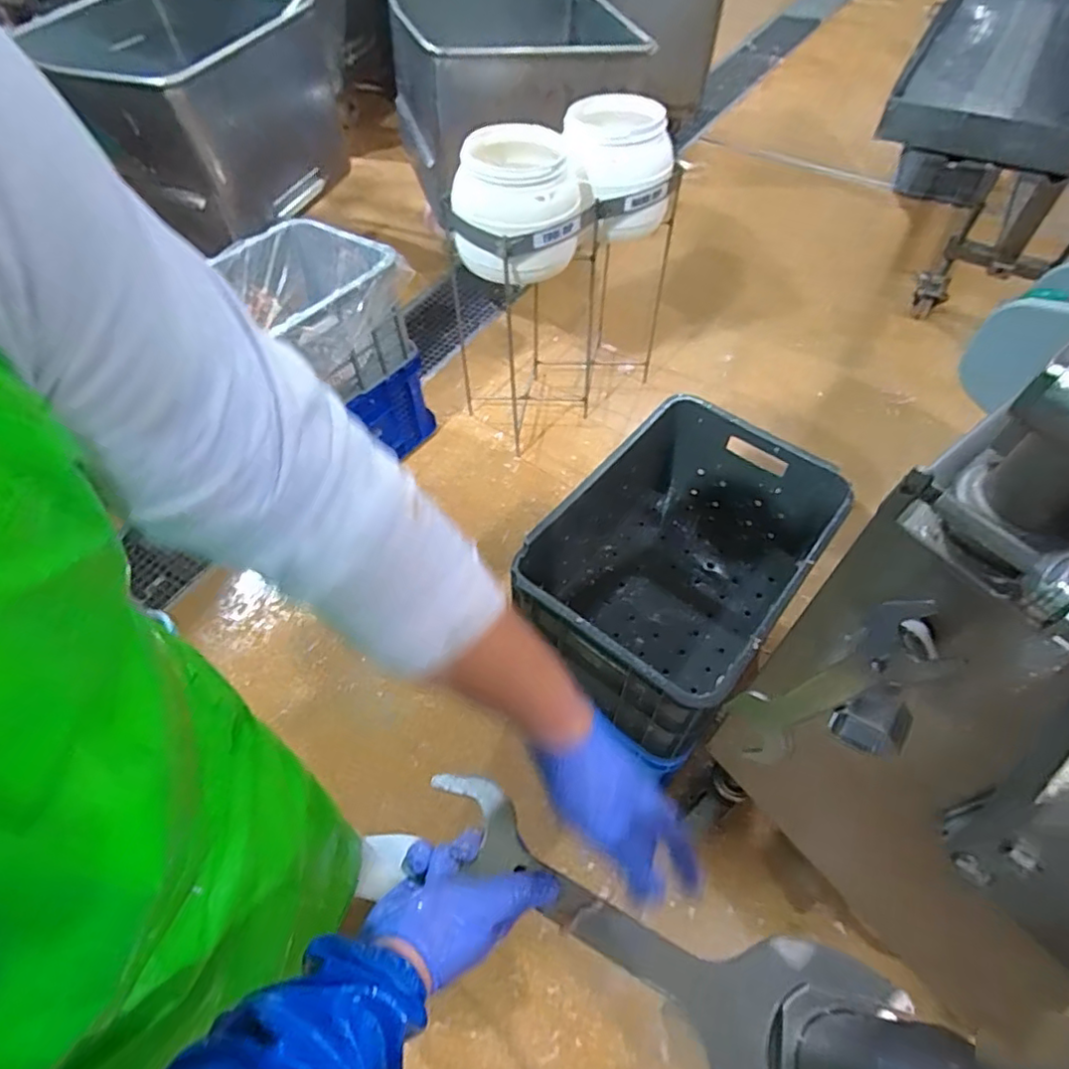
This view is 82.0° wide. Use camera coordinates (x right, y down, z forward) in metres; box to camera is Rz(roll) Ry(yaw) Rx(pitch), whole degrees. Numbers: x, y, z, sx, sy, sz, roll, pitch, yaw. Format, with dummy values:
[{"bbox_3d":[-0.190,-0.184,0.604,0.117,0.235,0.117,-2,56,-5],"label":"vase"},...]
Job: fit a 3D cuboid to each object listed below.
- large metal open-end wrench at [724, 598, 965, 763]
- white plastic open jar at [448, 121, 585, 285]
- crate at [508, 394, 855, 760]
[{"bbox_3d":[0.246,0.134,0.528,0.013,0.250,0.062,-19,63,-32],"label":"large metal open-end wrench"},{"bbox_3d":[-0.039,-0.690,1.293,0.247,0.210,0.259,0,54,0],"label":"white plastic open jar"},{"bbox_3d":[0.243,0.056,1.066,0.361,0.259,0.521,32,60,21],"label":"crate"}]

